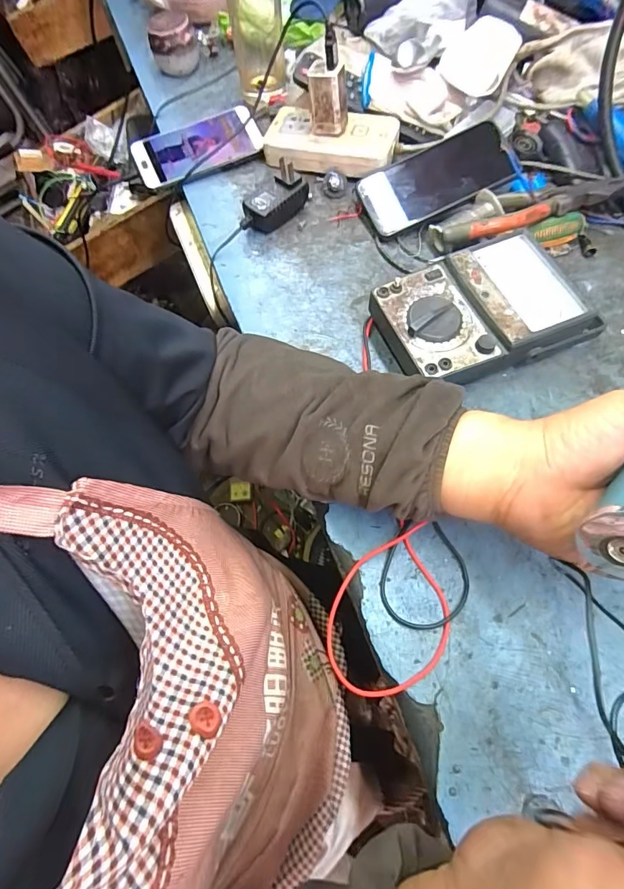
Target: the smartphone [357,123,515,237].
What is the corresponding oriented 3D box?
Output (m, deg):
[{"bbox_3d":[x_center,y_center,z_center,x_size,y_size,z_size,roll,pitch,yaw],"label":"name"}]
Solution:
[{"bbox_3d":[0.132,-0.284,0.475,0.152,0.011,0.081,-23,74,8],"label":"smartphone"}]

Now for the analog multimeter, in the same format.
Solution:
[{"bbox_3d":[0.154,-0.118,0.403,0.183,0.048,0.114,-22,66,-7],"label":"analog multimeter"}]

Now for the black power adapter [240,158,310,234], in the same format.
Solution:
[{"bbox_3d":[-0.041,-0.263,0.478,0.034,0.045,0.079,34,72,17],"label":"black power adapter"}]

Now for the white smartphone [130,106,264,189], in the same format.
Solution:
[{"bbox_3d":[-0.140,-0.359,0.529,0.147,0.012,0.074,-25,76,-3],"label":"white smartphone"}]

